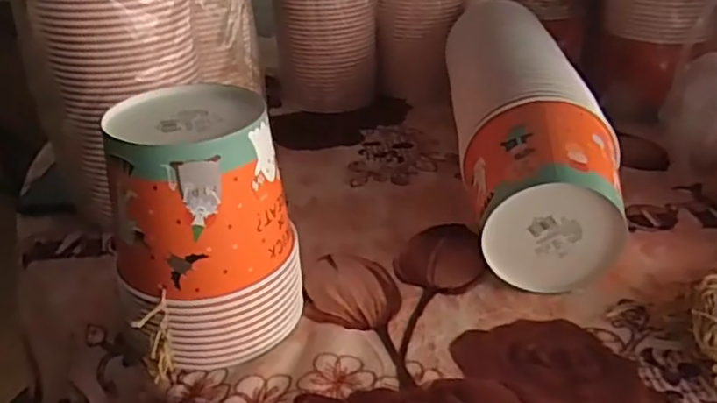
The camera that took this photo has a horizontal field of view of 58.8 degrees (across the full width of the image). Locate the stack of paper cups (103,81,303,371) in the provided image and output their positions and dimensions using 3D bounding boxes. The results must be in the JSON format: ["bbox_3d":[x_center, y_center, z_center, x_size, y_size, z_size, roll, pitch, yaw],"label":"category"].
[{"bbox_3d":[-0.129,0.021,0.553,0.146,0.200,0.122,-10,31,-14],"label":"stack of paper cups"}]

